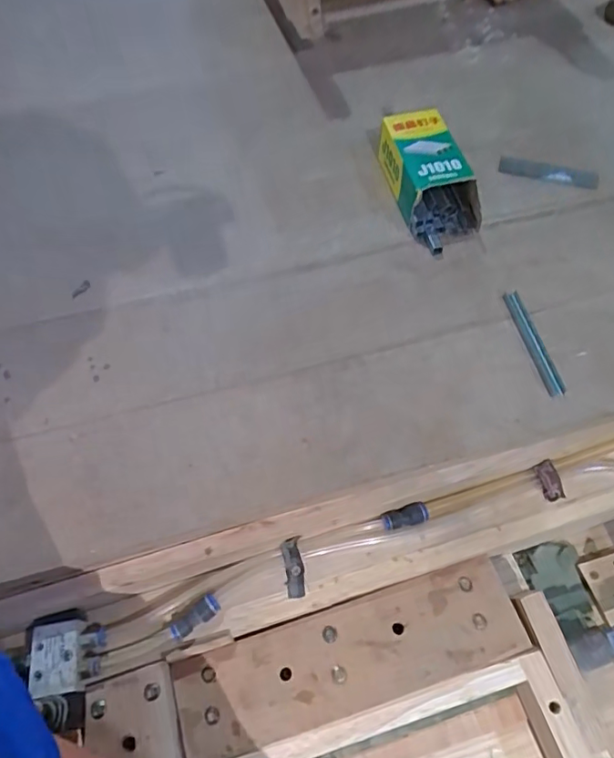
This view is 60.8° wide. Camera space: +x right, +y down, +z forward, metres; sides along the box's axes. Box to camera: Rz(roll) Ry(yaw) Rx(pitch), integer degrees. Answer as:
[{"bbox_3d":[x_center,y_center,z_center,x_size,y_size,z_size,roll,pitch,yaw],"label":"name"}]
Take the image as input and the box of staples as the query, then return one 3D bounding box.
[{"bbox_3d":[0.125,-0.209,0.538,0.073,0.053,0.156,-18,73,-7],"label":"box of staples"}]

